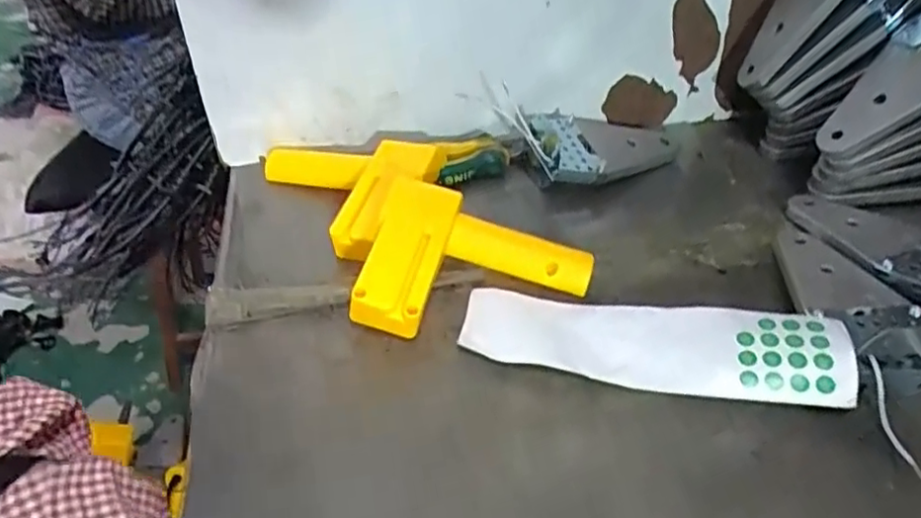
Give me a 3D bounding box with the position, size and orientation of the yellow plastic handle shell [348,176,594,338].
[{"bbox_3d":[0.013,0.008,0.414,0.136,0.053,0.103,9,42,11],"label":"yellow plastic handle shell"}]

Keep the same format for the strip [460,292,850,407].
[{"bbox_3d":[0.112,0.048,0.389,0.221,0.027,0.061,8,42,9],"label":"strip"}]

